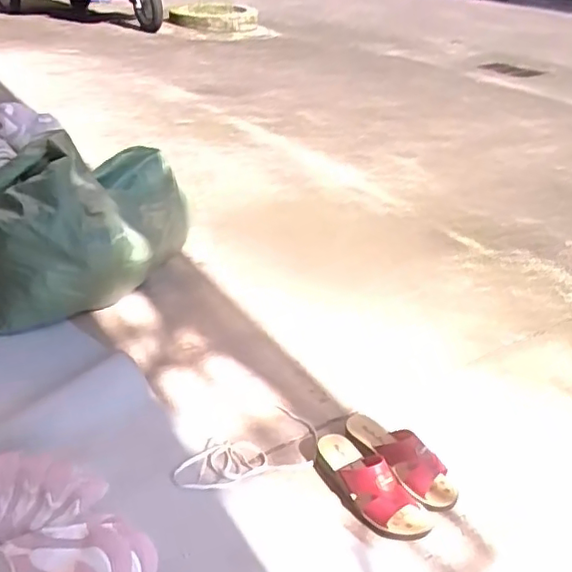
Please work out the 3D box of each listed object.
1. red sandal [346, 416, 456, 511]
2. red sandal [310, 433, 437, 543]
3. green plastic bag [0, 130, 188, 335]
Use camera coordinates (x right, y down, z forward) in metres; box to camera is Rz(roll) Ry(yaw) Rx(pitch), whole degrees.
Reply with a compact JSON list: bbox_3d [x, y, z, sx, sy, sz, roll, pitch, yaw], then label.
[{"bbox_3d":[0.196,0.286,1.026,0.083,0.066,0.232,-15,37,-31],"label":"red sandal"},{"bbox_3d":[0.135,0.313,0.969,0.092,0.078,0.229,-17,38,-33],"label":"red sandal"},{"bbox_3d":[-0.509,-0.170,1.470,0.545,0.293,0.501,-8,34,-22],"label":"green plastic bag"}]

